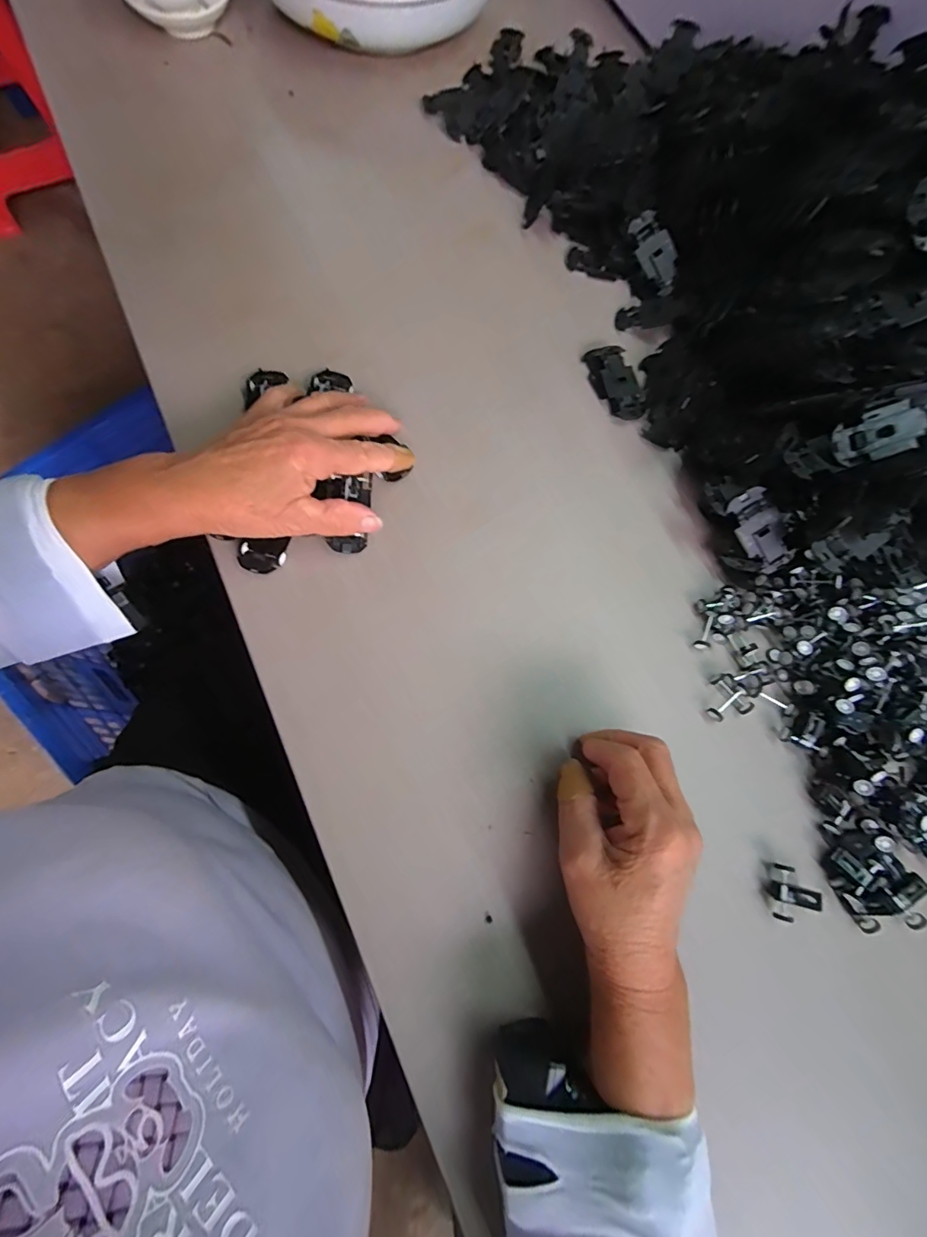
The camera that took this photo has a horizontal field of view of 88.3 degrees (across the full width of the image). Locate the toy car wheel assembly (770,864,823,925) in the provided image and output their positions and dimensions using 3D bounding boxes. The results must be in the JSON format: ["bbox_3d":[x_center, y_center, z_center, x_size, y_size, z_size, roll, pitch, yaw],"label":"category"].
[{"bbox_3d":[0.206,0.173,0.300,0.026,0.019,0.031,19,74,2],"label":"toy car wheel assembly"}]

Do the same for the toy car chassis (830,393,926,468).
[{"bbox_3d":[0.275,-0.121,0.306,0.066,0.011,0.029,-18,78,11],"label":"toy car chassis"}]

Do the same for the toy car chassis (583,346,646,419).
[{"bbox_3d":[0.125,-0.193,0.389,0.032,0.012,0.068,-22,77,-9],"label":"toy car chassis"}]

